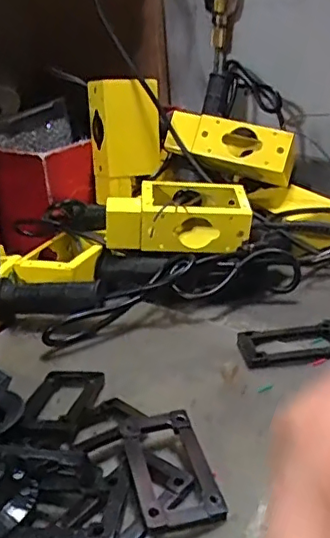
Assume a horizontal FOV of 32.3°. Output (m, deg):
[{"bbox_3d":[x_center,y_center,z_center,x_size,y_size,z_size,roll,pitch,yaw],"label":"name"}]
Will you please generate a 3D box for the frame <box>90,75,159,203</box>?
[{"bbox_3d":[-0.040,-0.136,0.592,0.074,0.111,0.046,-7,25,-3],"label":"frame"}]

